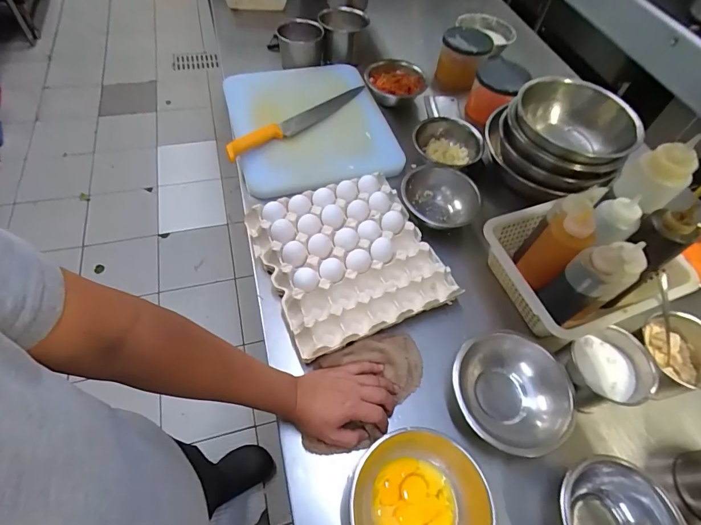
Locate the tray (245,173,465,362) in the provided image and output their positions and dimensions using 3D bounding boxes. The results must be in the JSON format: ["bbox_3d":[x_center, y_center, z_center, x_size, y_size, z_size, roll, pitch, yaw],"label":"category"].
[{"bbox_3d":[0.000,-0.013,0.679,0.284,0.057,0.295,-19,59,-17],"label":"tray"}]

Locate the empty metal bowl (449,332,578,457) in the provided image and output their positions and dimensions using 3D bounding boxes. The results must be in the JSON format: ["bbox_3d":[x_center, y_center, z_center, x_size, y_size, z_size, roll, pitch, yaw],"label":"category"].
[{"bbox_3d":[0.234,0.190,0.572,0.163,0.078,0.169,2,55,-3],"label":"empty metal bowl"}]

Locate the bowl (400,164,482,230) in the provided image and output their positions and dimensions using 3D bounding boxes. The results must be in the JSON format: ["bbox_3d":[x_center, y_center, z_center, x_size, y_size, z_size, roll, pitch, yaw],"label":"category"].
[{"bbox_3d":[0.176,-0.123,0.781,0.146,0.076,0.135,2,55,-3],"label":"bowl"}]

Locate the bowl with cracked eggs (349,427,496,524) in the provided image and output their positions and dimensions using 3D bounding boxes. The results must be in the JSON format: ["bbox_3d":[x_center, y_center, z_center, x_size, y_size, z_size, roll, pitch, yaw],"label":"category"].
[{"bbox_3d":[0.084,0.304,0.469,0.149,0.071,0.159,2,55,-3],"label":"bowl with cracked eggs"}]

